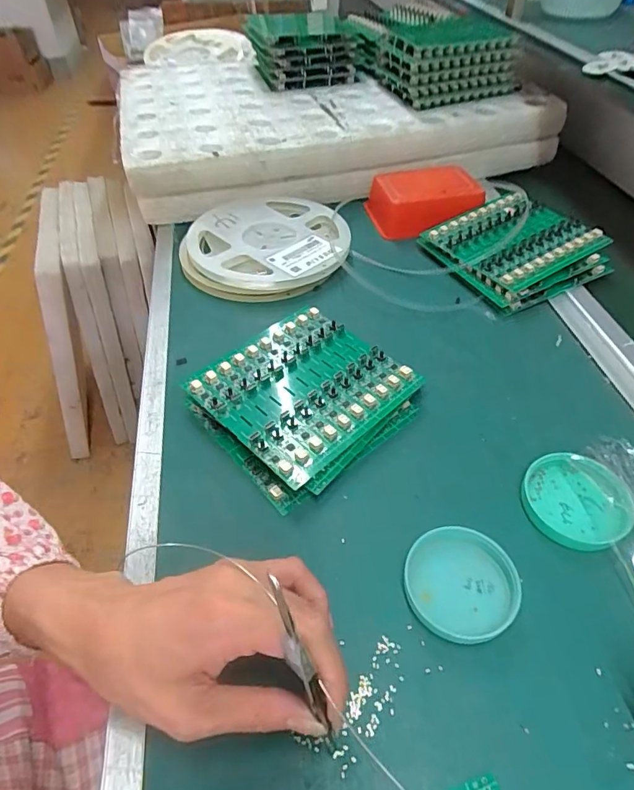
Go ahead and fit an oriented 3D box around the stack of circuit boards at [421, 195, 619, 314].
[{"bbox_3d":[0.207,-0.155,0.508,0.145,0.035,0.143,-21,51,-16],"label":"stack of circuit boards"}]

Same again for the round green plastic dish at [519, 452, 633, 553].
[{"bbox_3d":[0.172,0.069,0.321,0.066,0.014,0.061,-1,48,1],"label":"round green plastic dish"}]

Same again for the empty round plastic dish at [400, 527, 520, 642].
[{"bbox_3d":[0.087,0.111,0.287,0.065,0.012,0.062,-1,48,1],"label":"empty round plastic dish"}]

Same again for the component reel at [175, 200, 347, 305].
[{"bbox_3d":[-0.057,-0.165,0.529,0.176,0.025,0.162,-2,48,0],"label":"component reel"}]

